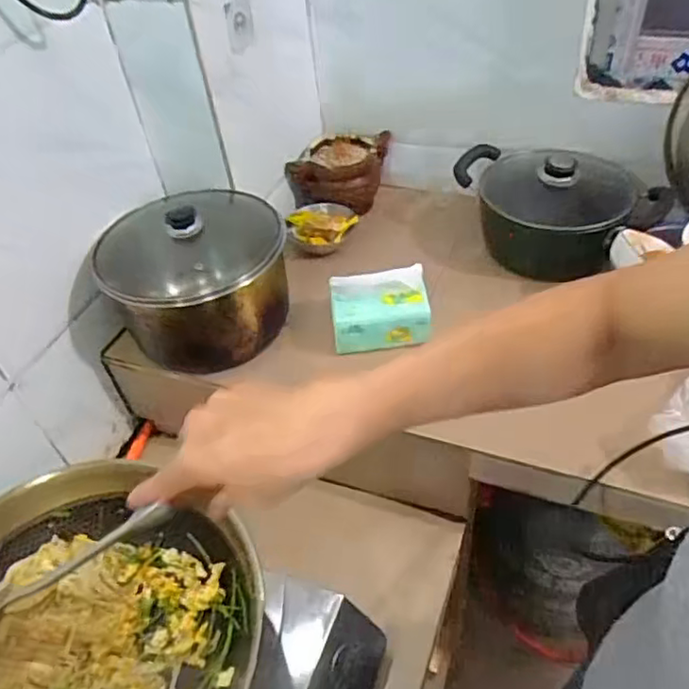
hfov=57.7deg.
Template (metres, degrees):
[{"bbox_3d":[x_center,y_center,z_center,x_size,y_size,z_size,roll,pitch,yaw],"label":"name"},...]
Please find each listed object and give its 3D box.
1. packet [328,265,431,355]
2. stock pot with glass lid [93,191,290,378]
[{"bbox_3d":[0.044,-0.039,0.773,0.116,0.093,0.048,-6,46,1],"label":"packet"},{"bbox_3d":[-0.185,-0.099,0.796,0.219,0.156,0.213,-3,46,4],"label":"stock pot with glass lid"}]

